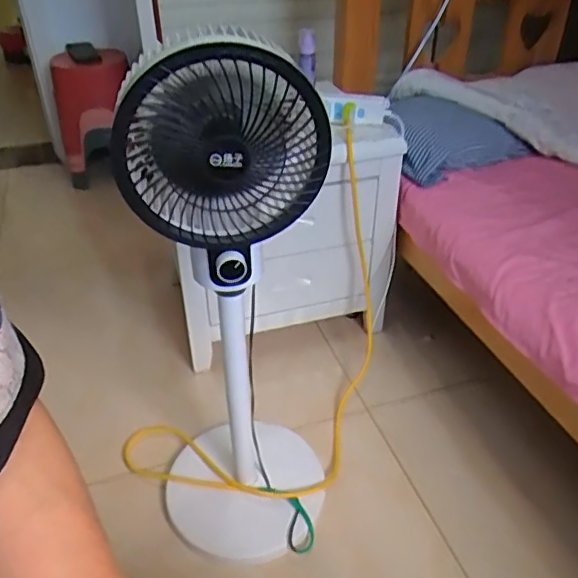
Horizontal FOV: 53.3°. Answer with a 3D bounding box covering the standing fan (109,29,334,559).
[{"bbox_3d":[-0.077,0.051,0.827,0.266,0.769,0.240,-3,35,-6],"label":"standing fan"}]

